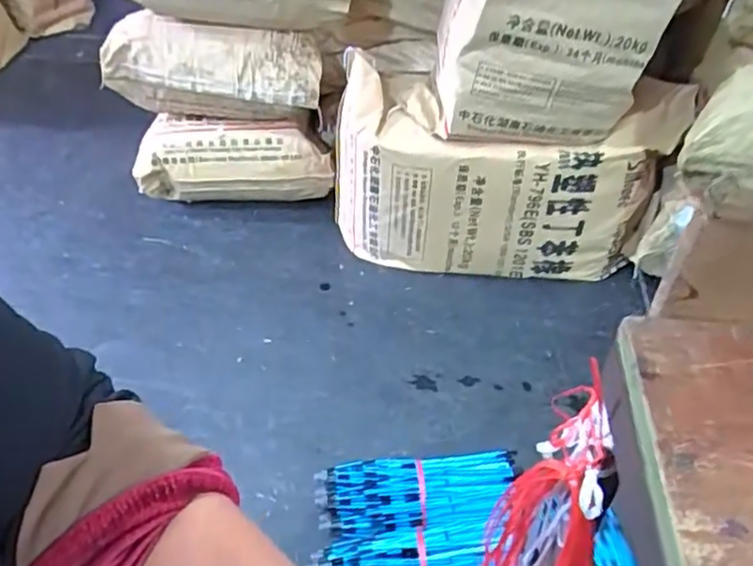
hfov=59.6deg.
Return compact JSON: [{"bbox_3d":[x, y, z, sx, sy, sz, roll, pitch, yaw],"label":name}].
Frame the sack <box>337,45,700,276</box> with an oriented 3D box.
[{"bbox_3d":[0.283,-0.221,1.469,0.752,0.387,0.229,3,42,1],"label":"sack"}]

